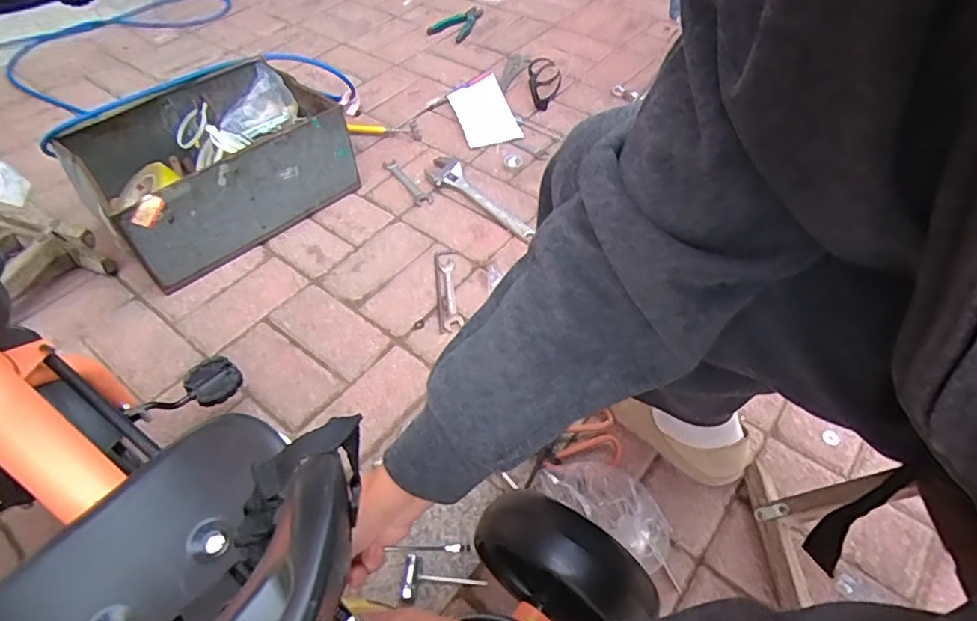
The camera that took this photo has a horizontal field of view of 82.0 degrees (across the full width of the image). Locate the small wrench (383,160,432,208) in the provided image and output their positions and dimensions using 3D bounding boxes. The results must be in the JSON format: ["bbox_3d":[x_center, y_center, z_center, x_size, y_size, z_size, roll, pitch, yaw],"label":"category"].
[{"bbox_3d":[-0.159,-0.248,1.098,0.032,0.007,0.152,-34,69,-24],"label":"small wrench"}]

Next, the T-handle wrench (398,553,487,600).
[{"bbox_3d":[-0.051,0.306,0.647,0.095,0.013,0.045,8,48,-10],"label":"T-handle wrench"}]

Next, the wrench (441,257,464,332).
[{"bbox_3d":[-0.063,-0.029,0.925,0.027,0.008,0.147,-5,62,-3],"label":"wrench"}]

